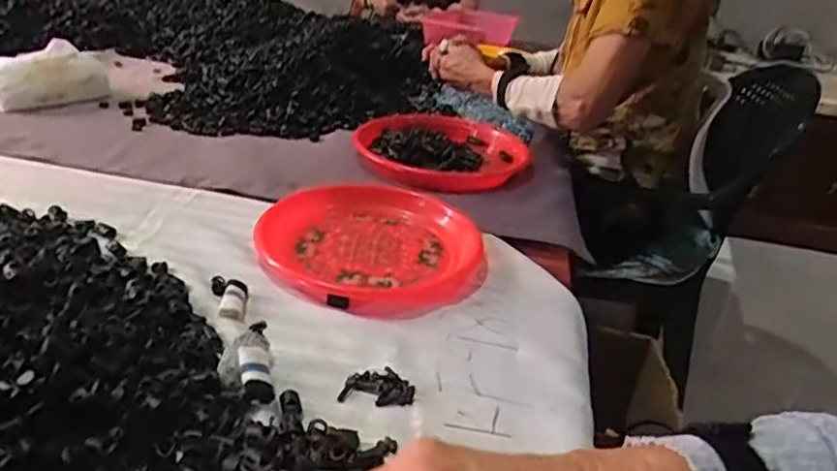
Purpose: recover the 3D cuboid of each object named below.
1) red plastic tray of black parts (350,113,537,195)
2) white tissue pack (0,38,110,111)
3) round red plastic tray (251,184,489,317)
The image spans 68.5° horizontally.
[{"bbox_3d":[0.025,-0.114,0.809,0.223,0.039,0.171,27,34,34],"label":"red plastic tray of black parts"},{"bbox_3d":[-0.560,-0.237,0.919,0.168,0.073,0.064,-14,33,-34],"label":"white tissue pack"},{"bbox_3d":[-0.042,0.003,0.617,0.216,0.028,0.197,5,27,-3],"label":"round red plastic tray"}]

